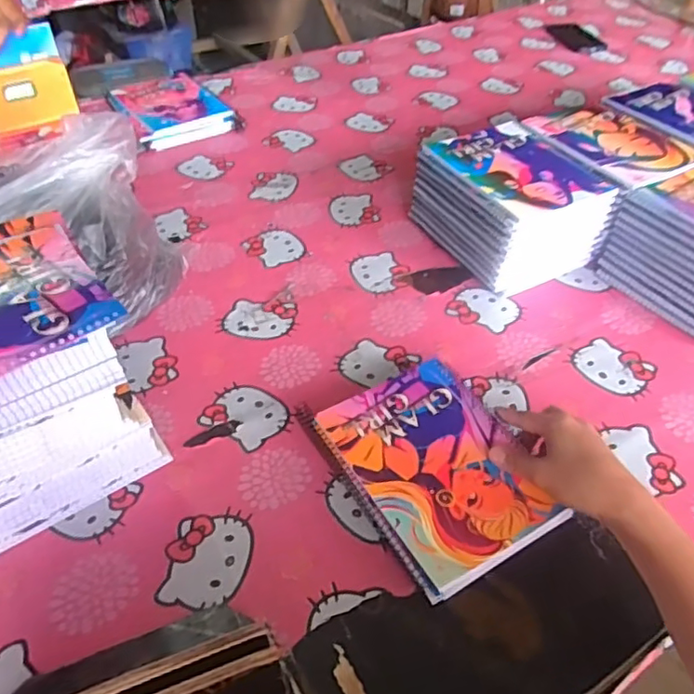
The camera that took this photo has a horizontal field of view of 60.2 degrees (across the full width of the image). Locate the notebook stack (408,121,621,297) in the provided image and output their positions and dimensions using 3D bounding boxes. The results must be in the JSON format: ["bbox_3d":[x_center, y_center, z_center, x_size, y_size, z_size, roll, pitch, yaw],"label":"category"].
[{"bbox_3d":[0.204,-0.180,0.775,0.163,0.120,0.198,-19,49,-20],"label":"notebook stack"}]

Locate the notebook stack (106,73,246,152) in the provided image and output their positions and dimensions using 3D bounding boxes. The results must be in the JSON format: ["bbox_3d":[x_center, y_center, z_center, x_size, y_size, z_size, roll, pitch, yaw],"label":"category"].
[{"bbox_3d":[-0.310,-0.430,1.076,0.183,0.033,0.231,-23,50,-23],"label":"notebook stack"}]

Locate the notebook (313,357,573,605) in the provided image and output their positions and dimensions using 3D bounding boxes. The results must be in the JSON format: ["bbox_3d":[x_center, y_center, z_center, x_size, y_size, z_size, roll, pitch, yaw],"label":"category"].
[{"bbox_3d":[0.083,0.102,0.543,0.154,0.014,0.202,-23,50,-23],"label":"notebook"}]

